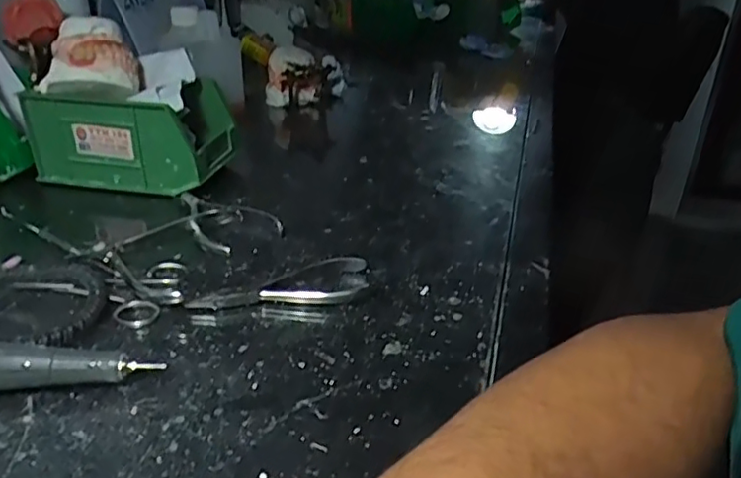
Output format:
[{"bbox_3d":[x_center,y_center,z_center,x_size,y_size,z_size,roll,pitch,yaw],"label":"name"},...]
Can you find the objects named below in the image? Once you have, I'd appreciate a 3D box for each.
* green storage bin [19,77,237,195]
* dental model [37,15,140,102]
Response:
[{"bbox_3d":[-0.228,-0.106,0.601,0.174,0.082,0.099,7,29,11],"label":"green storage bin"},{"bbox_3d":[-0.255,-0.163,0.551,0.083,0.059,0.059,-6,29,-14],"label":"dental model"}]

